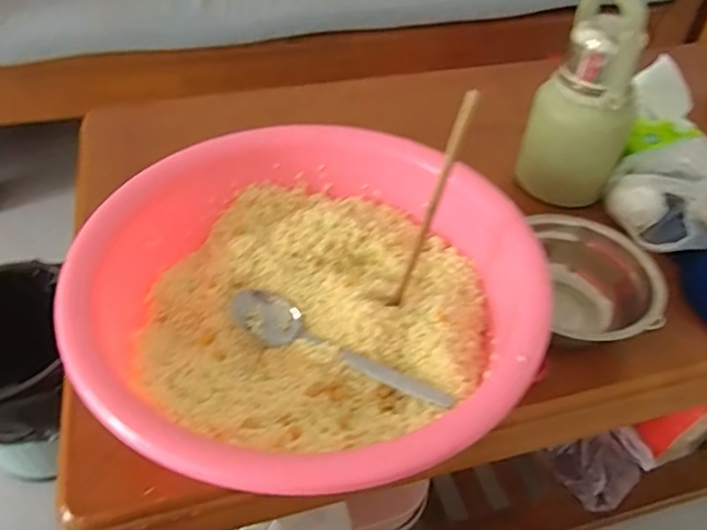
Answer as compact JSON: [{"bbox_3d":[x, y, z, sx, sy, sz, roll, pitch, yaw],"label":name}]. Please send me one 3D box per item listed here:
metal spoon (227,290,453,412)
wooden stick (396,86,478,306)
[{"bbox_3d":[-0.010,0.064,0.460,0.187,0.023,0.036,20,48,17],"label":"metal spoon"},{"bbox_3d":[0.059,-0.043,0.438,0.009,0.176,0.008,35,34,28],"label":"wooden stick"}]

